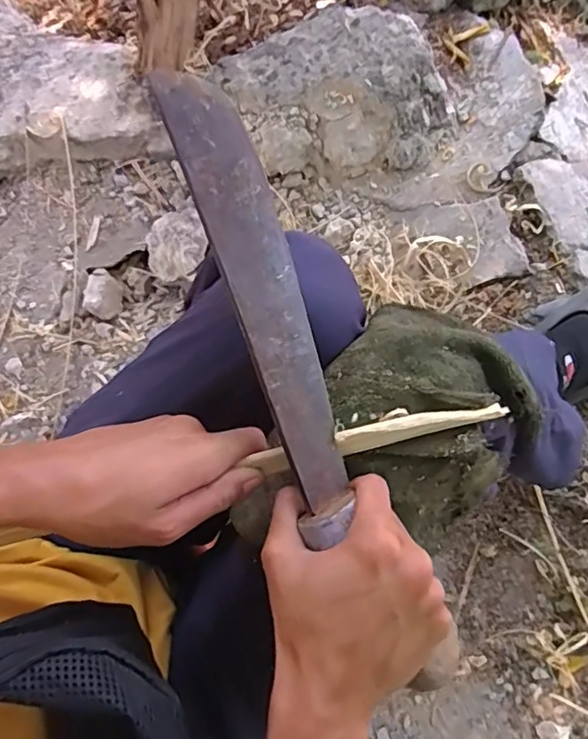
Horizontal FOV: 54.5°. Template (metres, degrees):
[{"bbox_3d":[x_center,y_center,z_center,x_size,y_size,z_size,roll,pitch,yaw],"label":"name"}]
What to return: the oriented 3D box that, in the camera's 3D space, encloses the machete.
[{"bbox_3d":[0.012,0.020,0.333,0.052,0.028,0.388,-21,97,-4],"label":"machete"}]

